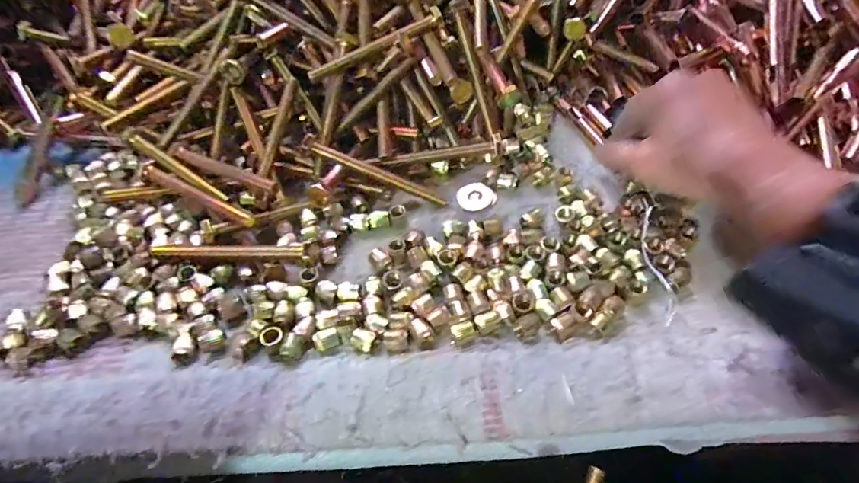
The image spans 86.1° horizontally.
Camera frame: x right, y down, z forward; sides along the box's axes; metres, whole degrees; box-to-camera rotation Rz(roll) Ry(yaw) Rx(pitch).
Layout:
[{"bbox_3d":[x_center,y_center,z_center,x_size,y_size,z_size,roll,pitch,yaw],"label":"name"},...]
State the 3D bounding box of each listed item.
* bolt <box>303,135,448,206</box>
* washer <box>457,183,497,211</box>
[{"bbox_3d":[-0.037,-0.048,0.320,0.105,0.006,0.008,24,64,-8],"label":"bolt"},{"bbox_3d":[0.033,-0.033,0.327,0.025,0.004,0.023,-1,54,1],"label":"washer"}]

